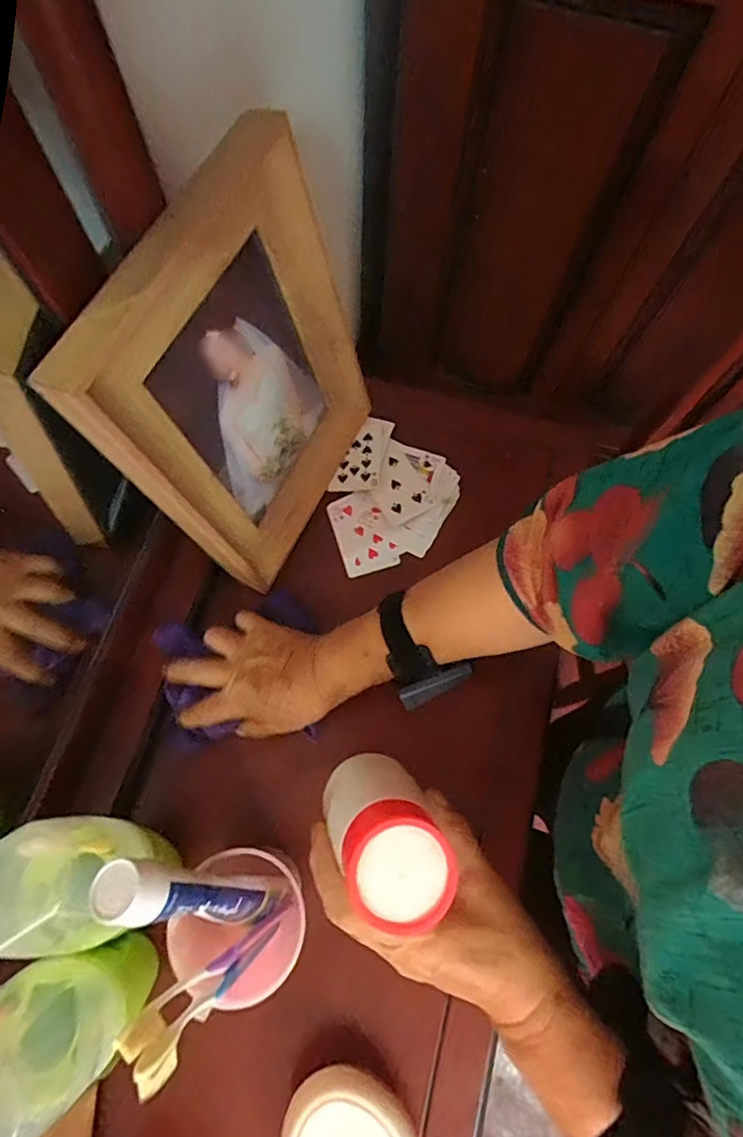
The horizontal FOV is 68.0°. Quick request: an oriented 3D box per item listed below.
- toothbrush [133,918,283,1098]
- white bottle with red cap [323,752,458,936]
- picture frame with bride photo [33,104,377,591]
[{"bbox_3d":[-0.102,0.284,0.368,0.015,0.154,0.018,-37,75,9],"label":"toothbrush"},{"bbox_3d":[0.005,0.158,0.350,0.060,0.144,0.046,-21,94,-9],"label":"white bottle with red cap"},{"bbox_3d":[-0.100,-0.149,0.468,0.034,0.308,0.257,19,72,20],"label":"picture frame with bride photo"}]

